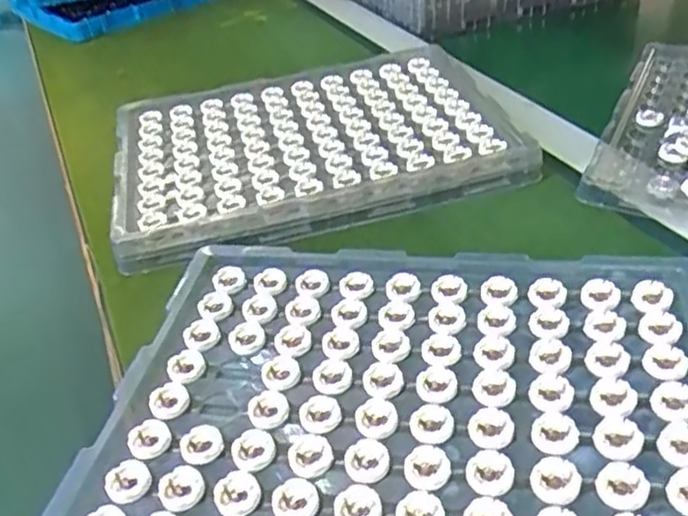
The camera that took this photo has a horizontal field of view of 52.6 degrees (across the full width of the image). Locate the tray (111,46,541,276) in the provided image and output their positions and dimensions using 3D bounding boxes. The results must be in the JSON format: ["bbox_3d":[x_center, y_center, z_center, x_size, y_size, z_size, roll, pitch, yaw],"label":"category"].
[{"bbox_3d":[-0.036,-0.110,0.636,0.336,0.027,0.262,-13,38,-9],"label":"tray"}]

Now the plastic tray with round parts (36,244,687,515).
[{"bbox_3d":[0.036,0.080,0.392,0.337,0.019,0.272,3,38,12],"label":"plastic tray with round parts"}]

